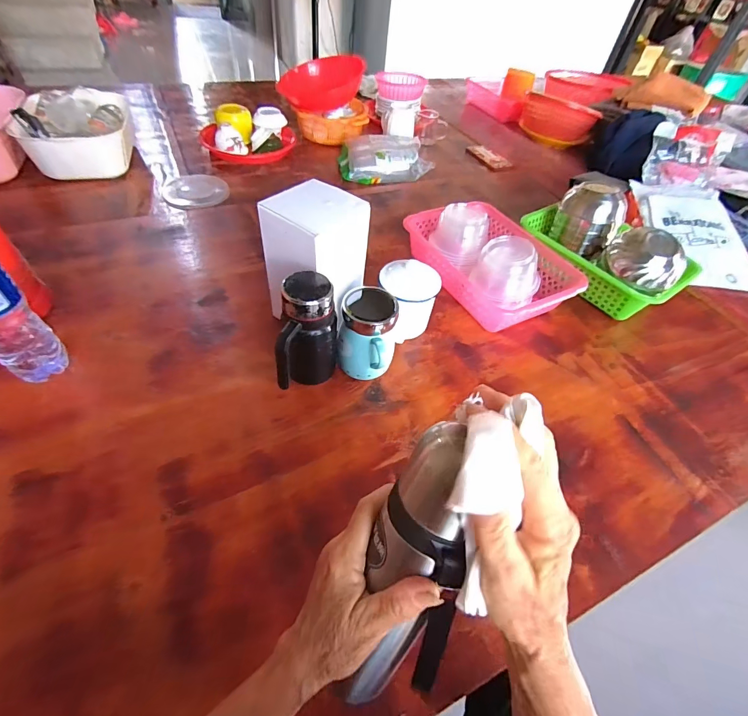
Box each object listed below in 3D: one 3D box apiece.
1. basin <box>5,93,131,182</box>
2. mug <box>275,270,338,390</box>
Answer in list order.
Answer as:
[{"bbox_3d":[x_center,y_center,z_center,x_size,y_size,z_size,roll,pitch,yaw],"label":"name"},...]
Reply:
[{"bbox_3d":[-0.709,-0.550,0.932,0.233,0.135,0.233,-16,55,-20],"label":"basin"},{"bbox_3d":[-0.086,-0.022,0.512,0.071,0.159,0.105,7,49,0],"label":"mug"}]

